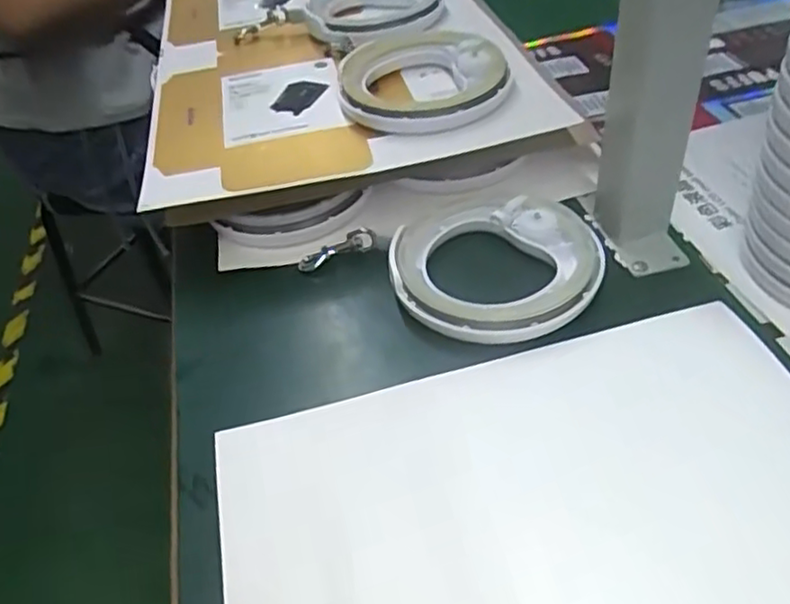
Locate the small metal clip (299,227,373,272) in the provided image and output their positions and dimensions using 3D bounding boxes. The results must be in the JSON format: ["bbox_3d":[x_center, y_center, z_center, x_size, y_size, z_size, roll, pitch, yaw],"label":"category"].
[{"bbox_3d":[-0.041,-0.035,0.463,0.056,0.018,0.012,-24,43,12],"label":"small metal clip"}]

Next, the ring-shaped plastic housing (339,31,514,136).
[{"bbox_3d":[0.024,-0.173,0.513,0.123,0.027,0.124,2,41,9],"label":"ring-shaped plastic housing"}]

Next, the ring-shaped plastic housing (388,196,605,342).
[{"bbox_3d":[0.062,-0.022,0.423,0.127,0.031,0.112,5,41,13],"label":"ring-shaped plastic housing"}]

